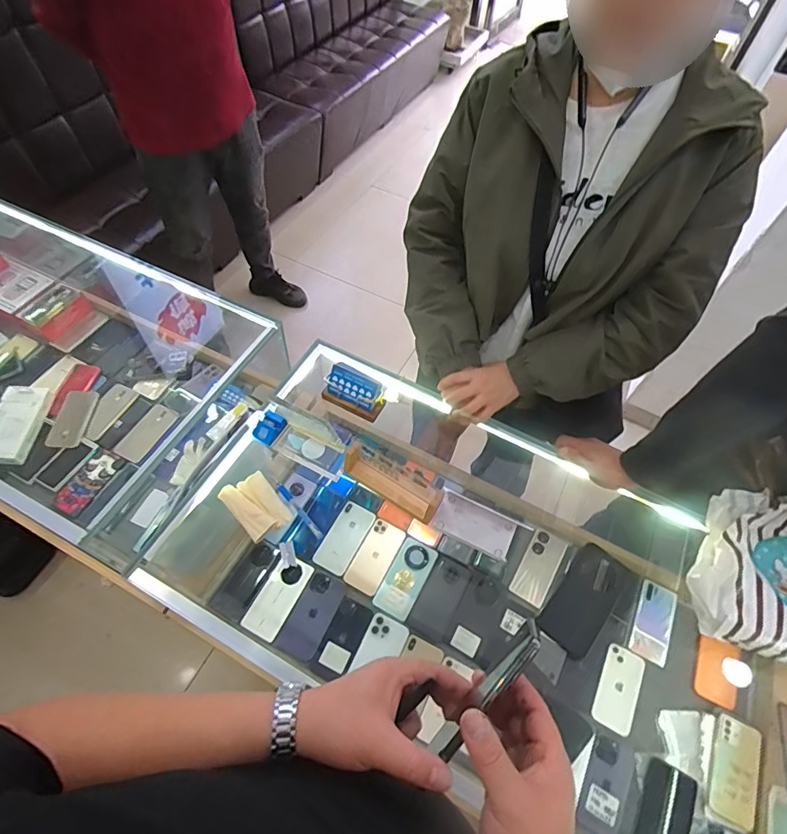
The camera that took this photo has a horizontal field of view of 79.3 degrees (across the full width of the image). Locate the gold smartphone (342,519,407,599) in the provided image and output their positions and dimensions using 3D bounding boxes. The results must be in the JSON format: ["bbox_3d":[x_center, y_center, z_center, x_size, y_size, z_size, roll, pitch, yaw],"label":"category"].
[{"bbox_3d":[-0.039,0.301,1.027,0.076,0.011,0.154,26,59,12],"label":"gold smartphone"}]

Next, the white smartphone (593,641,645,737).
[{"bbox_3d":[0.437,0.524,0.916,0.072,0.006,0.148,27,60,13],"label":"white smartphone"}]

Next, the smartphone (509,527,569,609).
[{"bbox_3d":[0.318,0.325,1.030,0.078,0.008,0.160,32,66,7],"label":"smartphone"}]

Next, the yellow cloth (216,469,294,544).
[{"bbox_3d":[-0.216,0.137,0.741,0.071,0.029,0.100,-35,66,-23],"label":"yellow cloth"}]

